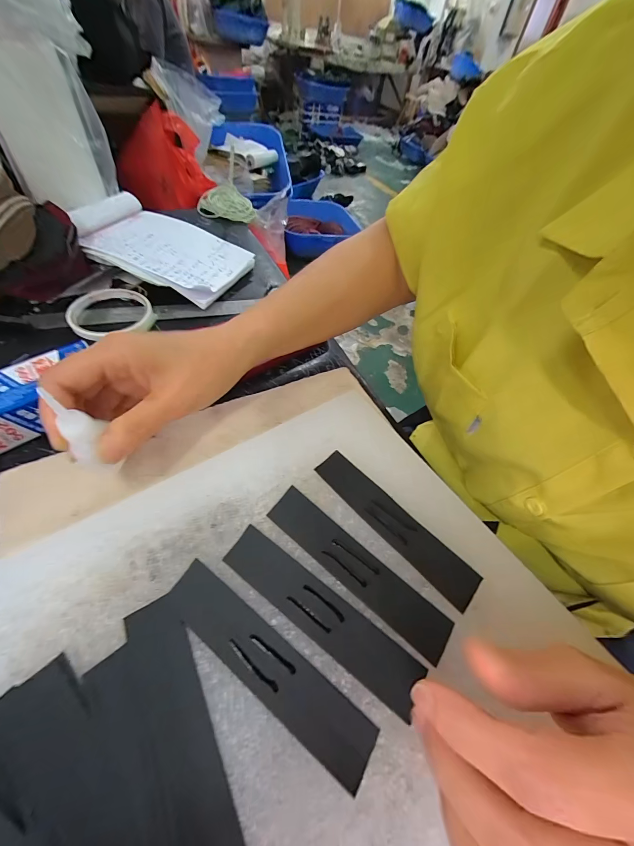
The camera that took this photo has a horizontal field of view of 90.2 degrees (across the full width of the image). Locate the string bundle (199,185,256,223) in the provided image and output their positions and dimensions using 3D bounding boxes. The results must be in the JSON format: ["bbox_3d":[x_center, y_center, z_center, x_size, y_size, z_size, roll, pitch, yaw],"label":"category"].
[{"bbox_3d":[-0.165,-0.395,0.571,0.103,0.041,0.053,7,51,-4],"label":"string bundle"}]

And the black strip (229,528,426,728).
[{"bbox_3d":[0.000,0.105,0.178,0.120,0.004,0.025,33,57,16],"label":"black strip"}]

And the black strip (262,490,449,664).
[{"bbox_3d":[0.022,0.087,0.194,0.122,0.004,0.026,36,59,18],"label":"black strip"}]

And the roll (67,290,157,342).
[{"bbox_3d":[-0.241,-0.131,0.370,0.087,0.012,0.083,3,52,-3],"label":"roll"}]

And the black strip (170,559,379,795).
[{"bbox_3d":[-0.027,0.121,0.162,0.122,0.004,0.026,33,53,16],"label":"black strip"}]

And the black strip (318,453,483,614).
[{"bbox_3d":[0.050,0.066,0.214,0.027,0.004,0.122,-37,66,-27],"label":"black strip"}]

